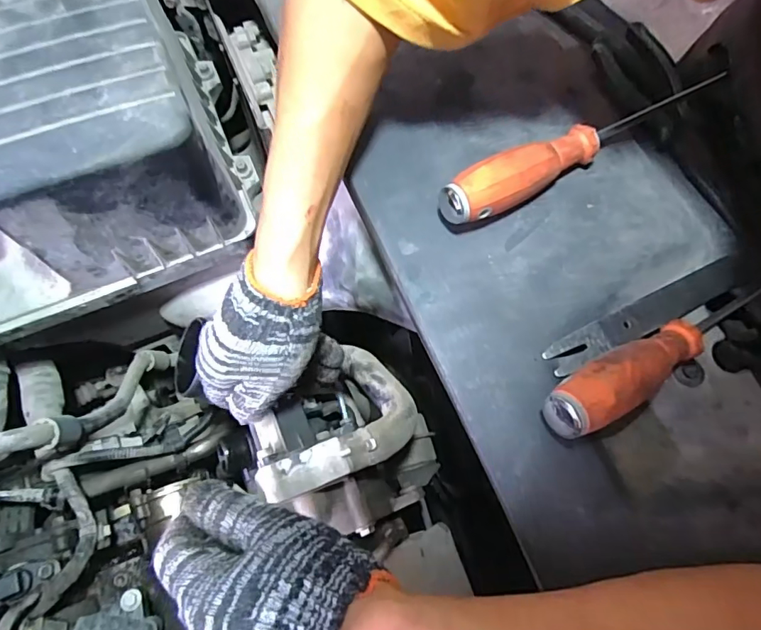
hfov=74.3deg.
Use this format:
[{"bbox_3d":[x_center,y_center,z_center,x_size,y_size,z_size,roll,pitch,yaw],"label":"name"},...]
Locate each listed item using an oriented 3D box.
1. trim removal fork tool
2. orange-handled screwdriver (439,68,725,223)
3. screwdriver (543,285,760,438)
[{"bbox_3d":[0.176,-0.003,0.325,0.170,0.007,0.022,-22,72,-22],"label":"trim removal fork tool"},{"bbox_3d":[0.143,-0.120,0.341,0.237,0.037,0.029,-30,72,-13],"label":"orange-handled screwdriver"},{"bbox_3d":[0.185,0.015,0.309,0.223,0.024,0.030,-21,70,-28],"label":"screwdriver"}]

